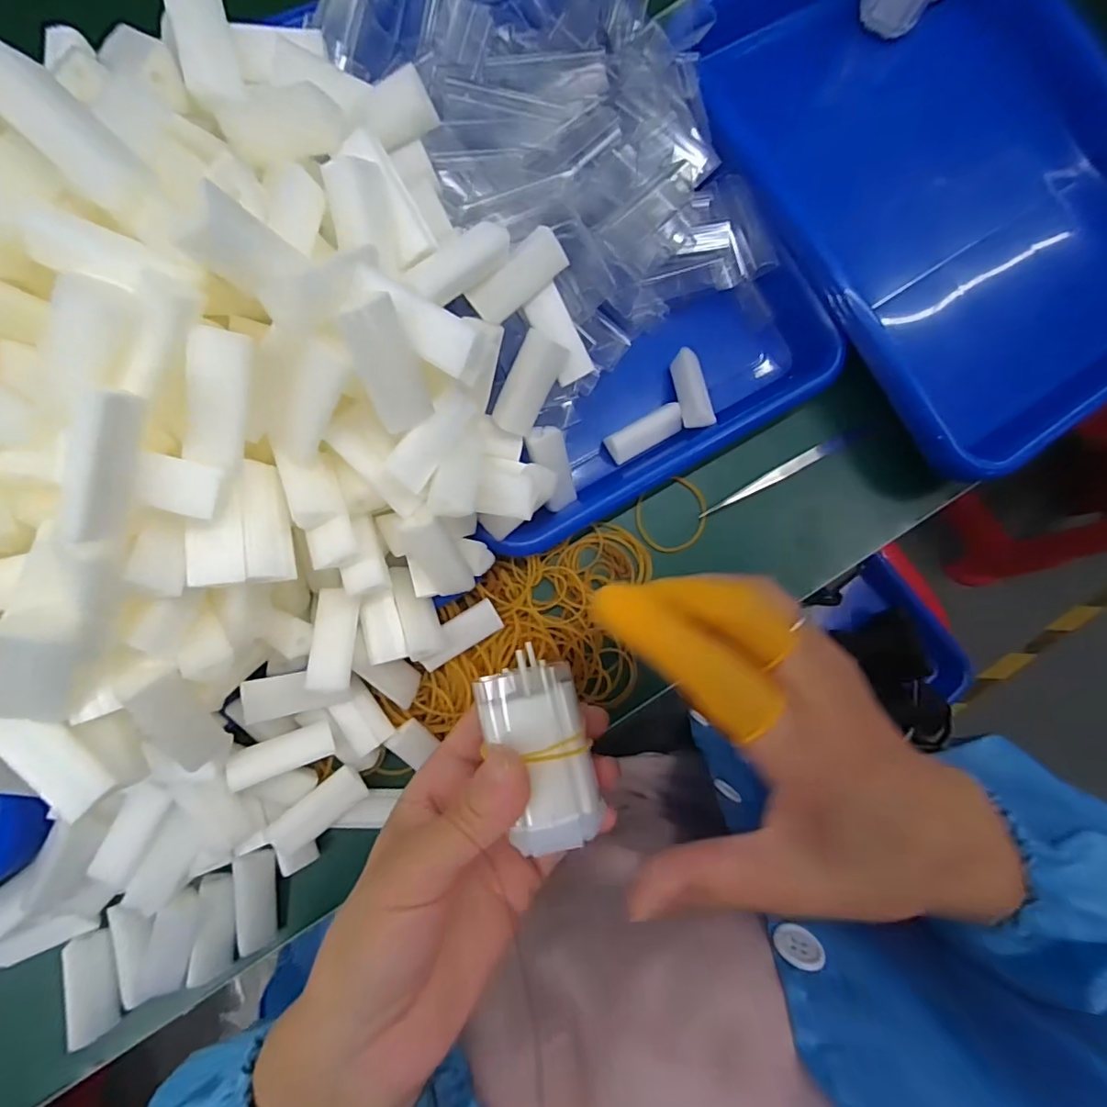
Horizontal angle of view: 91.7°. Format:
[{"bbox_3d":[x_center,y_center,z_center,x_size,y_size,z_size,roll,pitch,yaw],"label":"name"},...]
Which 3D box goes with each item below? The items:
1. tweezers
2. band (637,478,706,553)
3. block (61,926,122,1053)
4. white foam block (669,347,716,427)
[{"bbox_3d":[0.144,-0.052,0.329,0.121,0.012,0.008,-27,86,-7],"label":"tweezers"},{"bbox_3d":[0.072,-0.022,0.324,0.045,0.004,0.040,-27,86,-7],"label":"band"},{"bbox_3d":[-0.224,0.210,0.260,0.019,0.009,0.047,-11,84,-6],"label":"block"},{"bbox_3d":[0.081,-0.095,0.312,0.018,0.013,0.048,-6,71,-5],"label":"white foam block"}]

